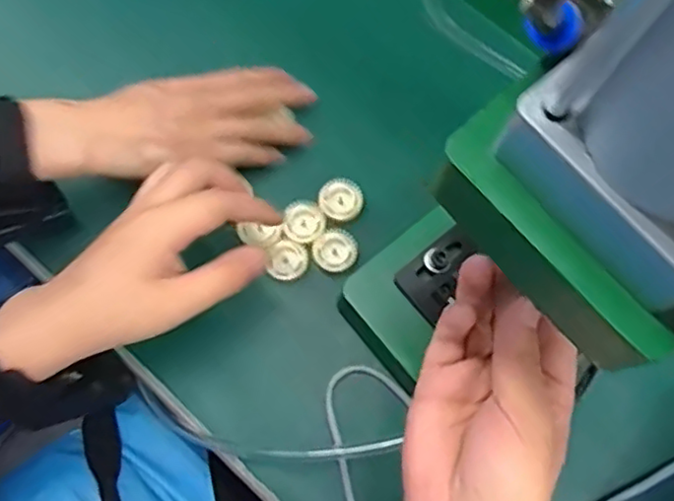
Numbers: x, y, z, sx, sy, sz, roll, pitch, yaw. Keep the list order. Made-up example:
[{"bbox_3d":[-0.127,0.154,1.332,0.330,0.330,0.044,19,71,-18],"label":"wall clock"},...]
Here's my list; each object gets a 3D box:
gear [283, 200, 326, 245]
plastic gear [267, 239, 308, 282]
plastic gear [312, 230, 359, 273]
[{"bbox_3d":[-0.024,-0.021,0.469,0.030,0.006,0.032,1,73,-2],"label":"gear"},{"bbox_3d":[-0.035,0.006,0.458,0.027,0.004,0.030,-4,73,-4],"label":"plastic gear"},{"bbox_3d":[-0.001,0.000,0.461,0.030,0.004,0.030,1,73,-2],"label":"plastic gear"}]

